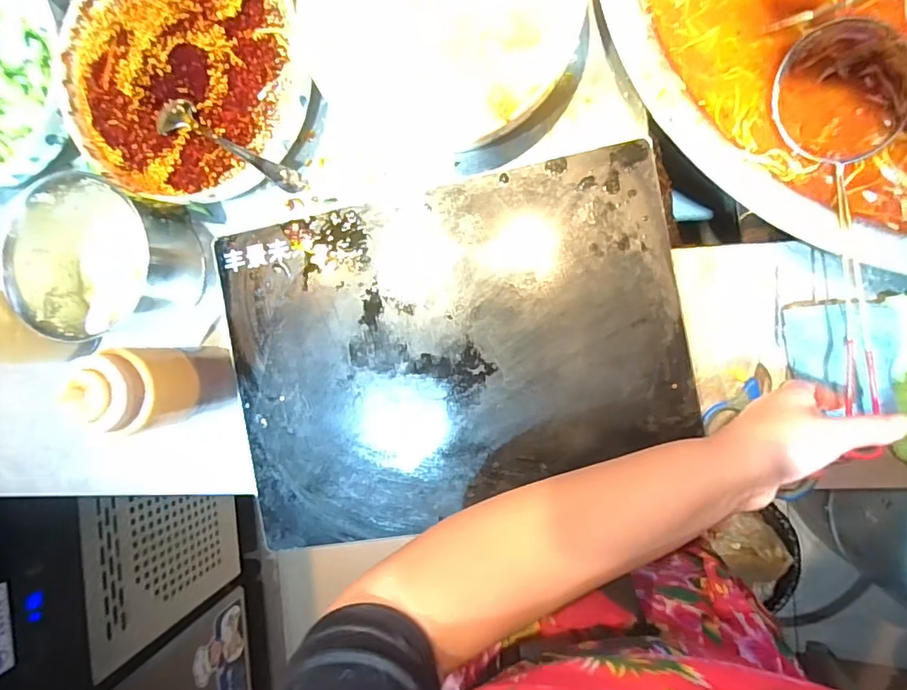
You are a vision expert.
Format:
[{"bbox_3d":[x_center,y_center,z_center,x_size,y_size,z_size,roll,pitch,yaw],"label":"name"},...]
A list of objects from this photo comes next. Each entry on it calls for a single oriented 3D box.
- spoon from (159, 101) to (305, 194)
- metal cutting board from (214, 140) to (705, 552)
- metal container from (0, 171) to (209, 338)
[{"bbox_3d":[-0.192,-0.169,0.464,0.171,0.013,0.034,31,98,19],"label":"spoon"},{"bbox_3d":[-0.008,0.008,0.477,0.390,0.021,0.284,-11,92,10],"label":"metal cutting board"},{"bbox_3d":[-0.317,-0.080,0.504,0.125,0.095,0.135,0,88,11],"label":"metal container"}]

